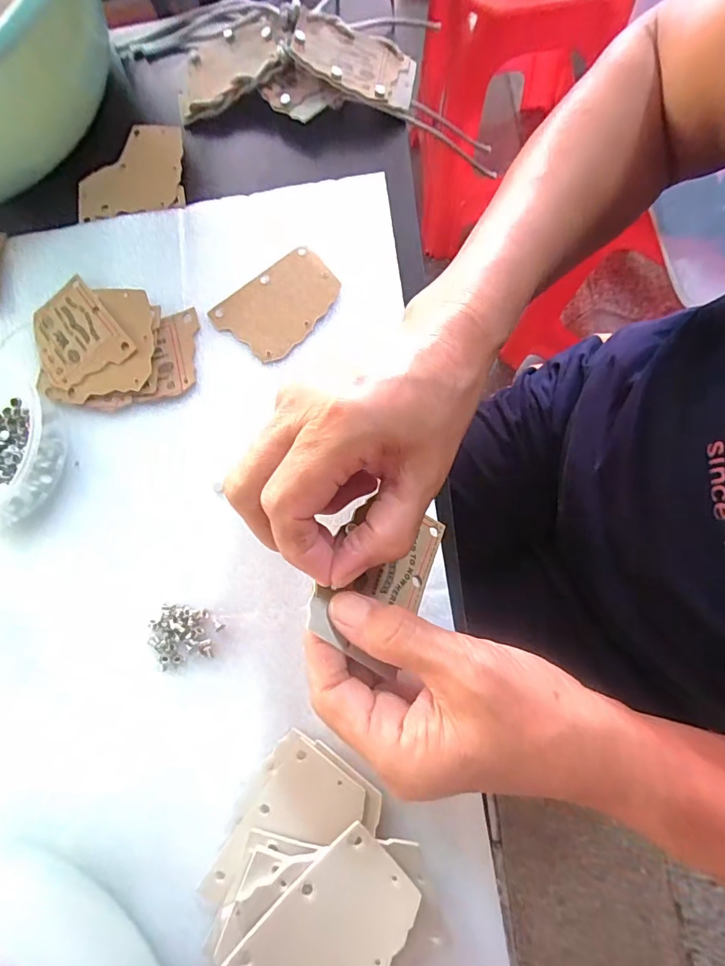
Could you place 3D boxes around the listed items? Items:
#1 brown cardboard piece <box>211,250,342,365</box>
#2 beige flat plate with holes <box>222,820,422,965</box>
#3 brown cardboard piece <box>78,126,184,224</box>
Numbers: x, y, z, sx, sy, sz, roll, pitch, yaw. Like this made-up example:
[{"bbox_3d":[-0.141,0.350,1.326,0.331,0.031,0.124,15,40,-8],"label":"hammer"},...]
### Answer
[{"bbox_3d":[-0.052,-0.112,0.285,0.076,0.004,0.054,-38,79,-1],"label":"brown cardboard piece"},{"bbox_3d":[-0.015,0.202,0.197,0.084,0.004,0.054,-44,85,-7],"label":"beige flat plate with holes"},{"bbox_3d":[-0.169,-0.230,0.329,0.076,0.011,0.076,-1,78,5],"label":"brown cardboard piece"}]

